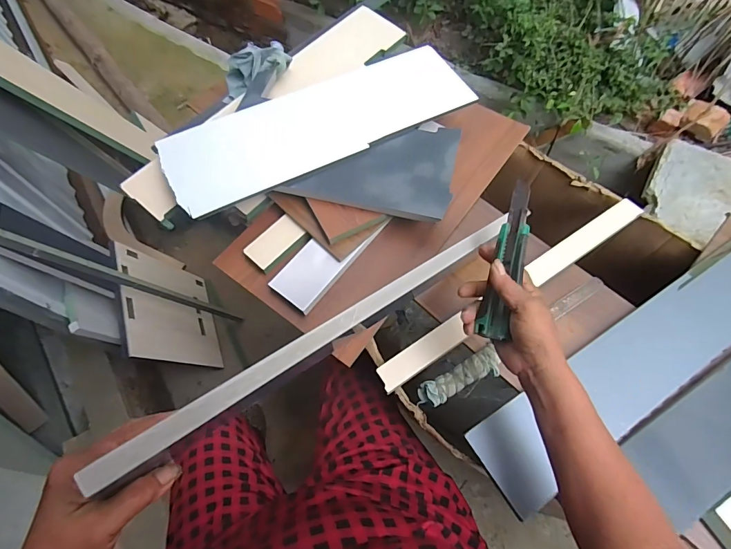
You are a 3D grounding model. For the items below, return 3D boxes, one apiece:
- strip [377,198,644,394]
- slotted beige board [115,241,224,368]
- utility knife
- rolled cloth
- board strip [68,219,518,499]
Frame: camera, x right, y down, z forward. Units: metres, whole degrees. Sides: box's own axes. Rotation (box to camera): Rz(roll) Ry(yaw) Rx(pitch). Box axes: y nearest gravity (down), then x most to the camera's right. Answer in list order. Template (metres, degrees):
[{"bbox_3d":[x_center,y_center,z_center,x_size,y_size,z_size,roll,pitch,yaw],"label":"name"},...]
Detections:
[{"bbox_3d":[0.219,0.015,0.545,0.472,0.011,0.034,-31,83,-13],"label":"strip"},{"bbox_3d":[-0.482,0.087,0.967,0.019,0.308,0.276,-23,68,7],"label":"slotted beige board"},{"bbox_3d":[0.152,-0.015,0.407,0.026,0.021,0.169,13,88,4],"label":"utility knife"},{"bbox_3d":[0.125,0.134,0.502,0.116,0.026,0.034,-26,69,-13],"label":"rolled cloth"},{"bbox_3d":[-0.002,0.033,0.350,0.444,0.008,0.021,-29,69,-33],"label":"board strip"}]

